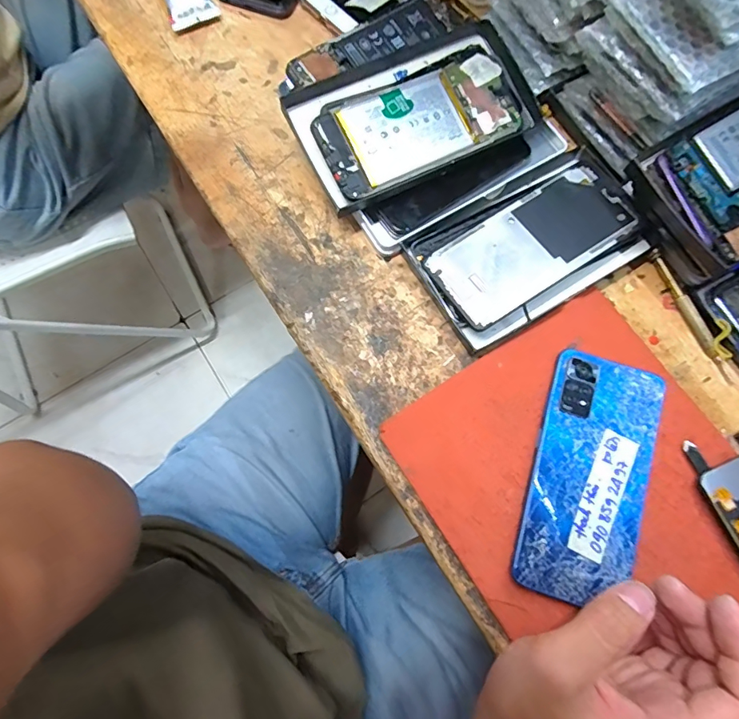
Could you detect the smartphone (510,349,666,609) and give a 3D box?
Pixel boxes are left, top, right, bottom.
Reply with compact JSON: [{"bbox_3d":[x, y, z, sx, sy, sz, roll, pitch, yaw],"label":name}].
[{"bbox_3d":[0.147,0.076,0.304,0.073,0.015,0.160,19,77,5],"label":"smartphone"}]

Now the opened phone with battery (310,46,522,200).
[{"bbox_3d":[0.038,-0.185,0.351,0.157,0.009,0.079,-23,89,-9],"label":"opened phone with battery"}]

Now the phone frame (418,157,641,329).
[{"bbox_3d":[0.125,-0.089,0.348,0.157,0.013,0.072,-32,78,-7],"label":"phone frame"}]

